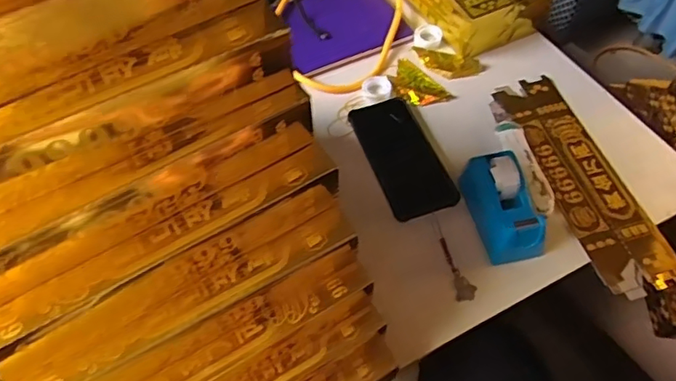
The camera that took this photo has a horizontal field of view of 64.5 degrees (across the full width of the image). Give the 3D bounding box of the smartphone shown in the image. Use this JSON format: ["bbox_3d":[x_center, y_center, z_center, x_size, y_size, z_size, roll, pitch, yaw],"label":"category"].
[{"bbox_3d":[0.073,-0.041,0.621,0.075,0.008,0.166,-18,57,-9],"label":"smartphone"}]

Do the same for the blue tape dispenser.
[{"bbox_3d":[0.171,0.017,0.550,0.053,0.061,0.110,-12,56,-5],"label":"blue tape dispenser"}]

